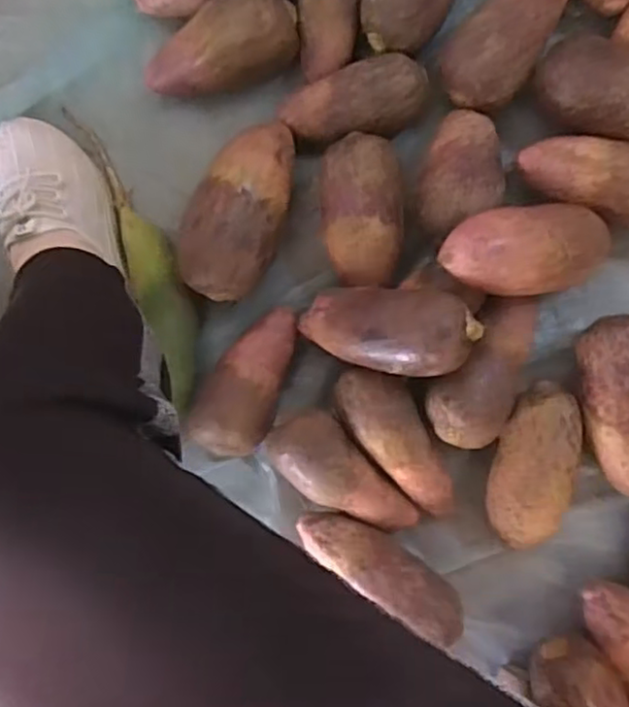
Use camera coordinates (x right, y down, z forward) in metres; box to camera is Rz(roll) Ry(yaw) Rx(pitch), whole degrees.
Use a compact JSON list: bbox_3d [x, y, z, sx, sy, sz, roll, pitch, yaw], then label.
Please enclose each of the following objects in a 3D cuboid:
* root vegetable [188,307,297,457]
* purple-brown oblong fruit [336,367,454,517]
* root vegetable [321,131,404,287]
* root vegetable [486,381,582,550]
[{"bbox_3d":[-0.054,0.025,0.608,0.070,0.066,0.139,33,90,4],"label":"root vegetable"},{"bbox_3d":[0.073,0.076,0.592,0.056,0.052,0.141,-30,87,2],"label":"purple-brown oblong fruit"},{"bbox_3d":[0.040,-0.123,0.593,0.072,0.059,0.129,-3,88,3],"label":"root vegetable"},{"bbox_3d":[0.185,0.091,0.585,0.065,0.054,0.132,11,89,3],"label":"root vegetable"}]

